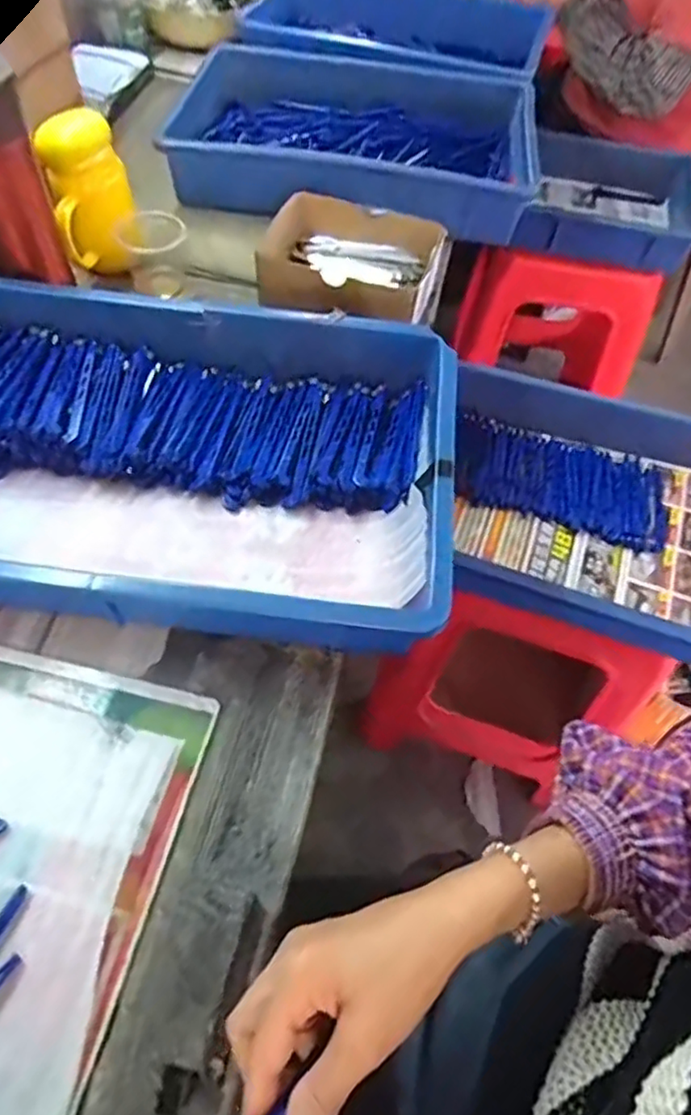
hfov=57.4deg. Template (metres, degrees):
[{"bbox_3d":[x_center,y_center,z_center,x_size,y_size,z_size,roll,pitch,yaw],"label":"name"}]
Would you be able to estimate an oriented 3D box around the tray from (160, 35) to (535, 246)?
[{"bbox_3d":[0.002,-0.509,0.760,0.436,0.086,0.281,12,55,4],"label":"tray"}]

